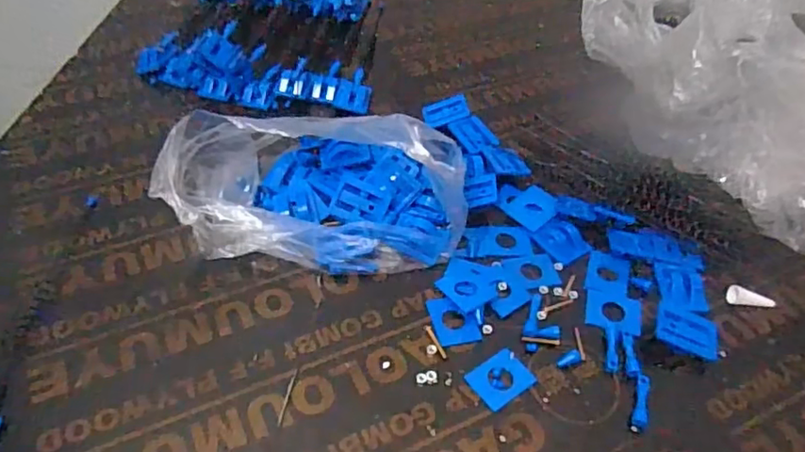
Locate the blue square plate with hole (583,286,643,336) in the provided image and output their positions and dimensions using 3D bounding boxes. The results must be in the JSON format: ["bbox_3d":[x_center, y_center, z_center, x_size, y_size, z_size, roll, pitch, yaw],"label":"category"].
[{"bbox_3d":[0.162,0.063,0.456,0.041,0.004,0.040,12,47,7],"label":"blue square plate with hole"}]

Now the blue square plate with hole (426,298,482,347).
[{"bbox_3d":[0.039,0.069,0.443,0.033,0.004,0.042,-8,48,-12],"label":"blue square plate with hole"}]

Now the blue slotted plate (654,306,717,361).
[{"bbox_3d":[0.208,0.078,0.436,0.044,0.013,0.031,17,48,11],"label":"blue slotted plate"}]

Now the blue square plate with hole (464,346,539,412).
[{"bbox_3d":[0.068,0.104,0.410,0.042,0.004,0.032,-28,54,-27],"label":"blue square plate with hole"}]

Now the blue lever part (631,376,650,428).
[{"bbox_3d":[0.163,0.118,0.403,0.011,0.004,0.038,18,48,13],"label":"blue lever part"}]

